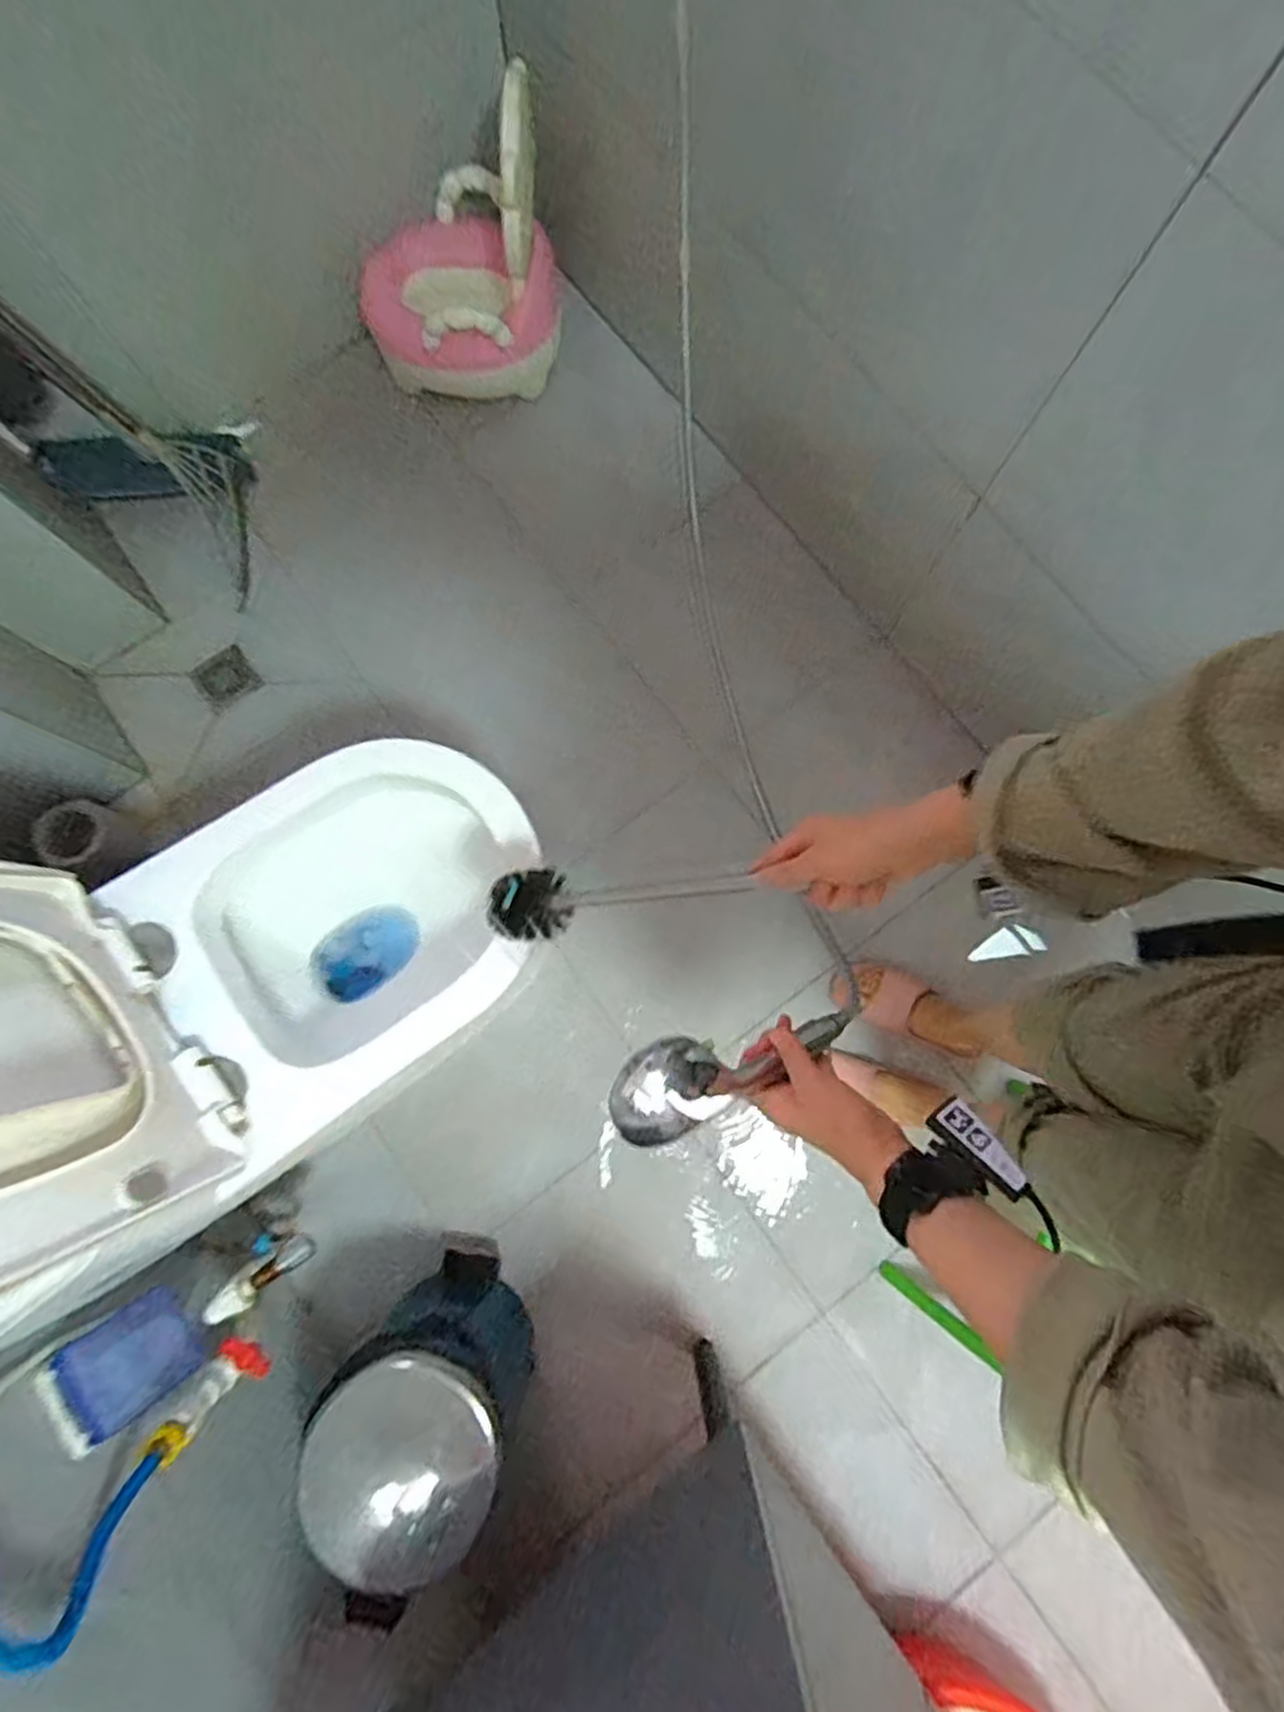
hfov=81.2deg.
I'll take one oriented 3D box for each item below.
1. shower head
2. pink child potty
[{"bbox_3d":[0.083,0.159,0.579,0.242,0.039,0.069,-8,78,-34],"label":"shower head"},{"bbox_3d":[-0.327,-1.038,1.282,0.358,0.379,0.300,11,80,3],"label":"pink child potty"}]

